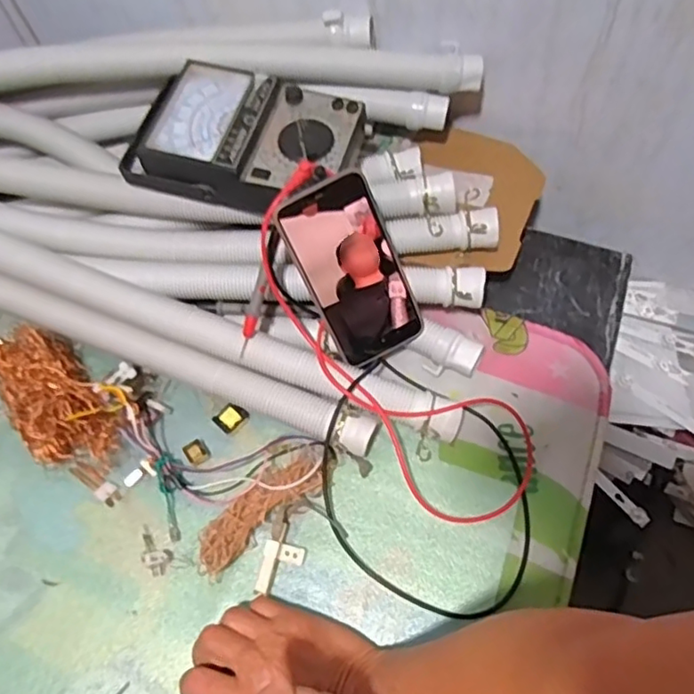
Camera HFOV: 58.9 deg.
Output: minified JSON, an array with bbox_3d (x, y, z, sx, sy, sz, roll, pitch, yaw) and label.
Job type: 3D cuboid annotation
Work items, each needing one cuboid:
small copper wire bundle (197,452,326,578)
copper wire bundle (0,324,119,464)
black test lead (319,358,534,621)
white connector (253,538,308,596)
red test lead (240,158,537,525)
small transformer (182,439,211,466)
[{"bbox_3d":[-0.067,0.126,0.481,0.117,0.027,0.034,-40,67,-16],"label":"small copper wire bundle"},{"bbox_3d":[-0.249,0.044,0.518,0.076,0.067,0.132,-37,66,-15],"label":"copper wire bundle"},{"bbox_3d":[0.064,0.105,0.479,0.186,0.044,0.166,28,67,17],"label":"black test lead"},{"bbox_3d":[-0.050,0.167,0.464,0.030,0.015,0.040,10,63,8],"label":"white connector"},{"bbox_3d":[0.025,0.013,0.501,0.310,0.101,0.120,47,72,-1],"label":"red test lead"},{"bbox_3d":[-0.126,0.089,0.518,0.017,0.016,0.016,-33,65,-14],"label":"small transformer"}]

